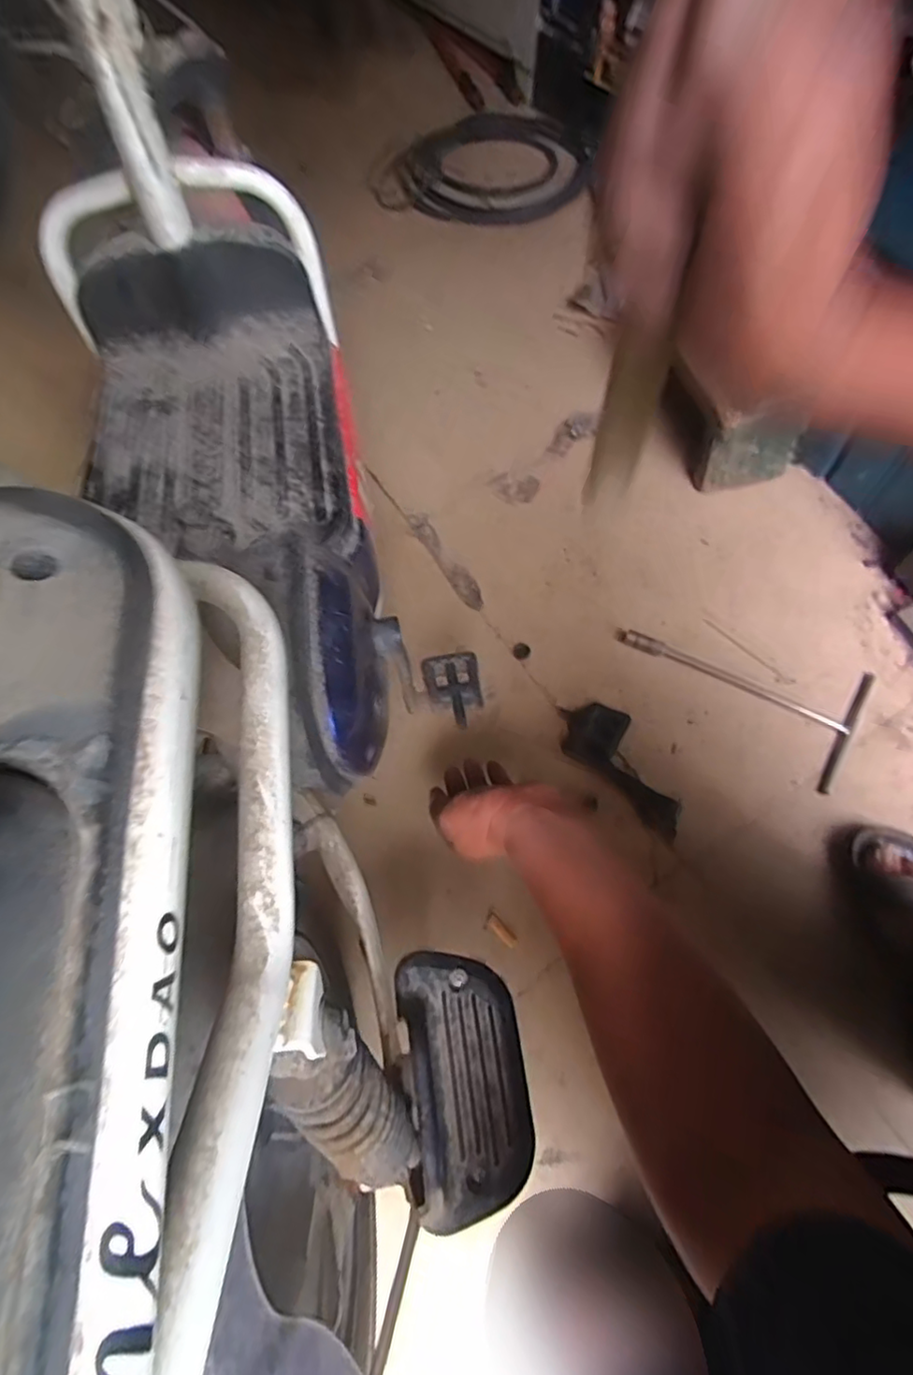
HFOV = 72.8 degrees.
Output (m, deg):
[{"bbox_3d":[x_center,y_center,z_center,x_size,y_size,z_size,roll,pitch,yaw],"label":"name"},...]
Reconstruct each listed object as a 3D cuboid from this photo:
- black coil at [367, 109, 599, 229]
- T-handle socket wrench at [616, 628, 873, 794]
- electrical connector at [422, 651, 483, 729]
[{"bbox_3d":[0.074,-1.148,1.339,0.455,0.073,0.419,8,64,5],"label":"black coil"},{"bbox_3d":[0.359,-0.020,0.792,0.300,0.015,0.174,30,68,15],"label":"T-handle socket wrench"},{"bbox_3d":[-0.001,0.001,0.613,0.054,0.021,0.079,-14,64,-6],"label":"electrical connector"}]

